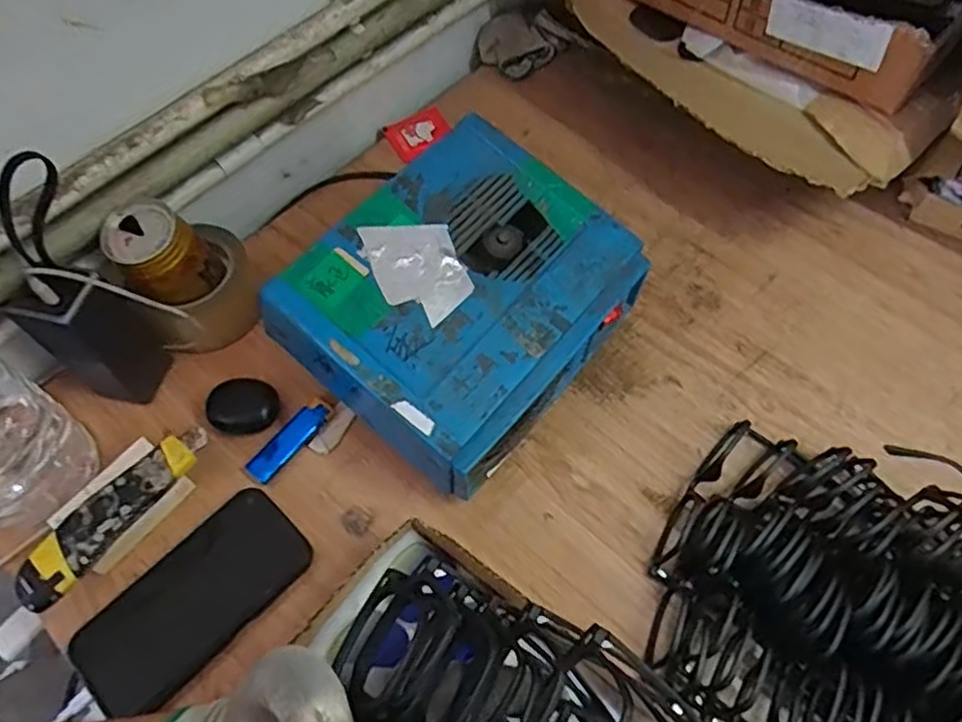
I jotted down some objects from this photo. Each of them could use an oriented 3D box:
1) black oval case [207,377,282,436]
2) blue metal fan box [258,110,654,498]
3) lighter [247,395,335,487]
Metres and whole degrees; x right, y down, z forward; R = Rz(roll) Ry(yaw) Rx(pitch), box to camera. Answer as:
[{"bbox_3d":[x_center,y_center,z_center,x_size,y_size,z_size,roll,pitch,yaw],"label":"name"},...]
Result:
[{"bbox_3d":[-0.197,0.037,0.551,0.055,0.022,0.039,-11,60,-3],"label":"black oval case"},{"bbox_3d":[-0.008,-0.039,0.522,0.180,0.136,0.234,37,68,22],"label":"blue metal fan box"},{"bbox_3d":[-0.155,0.065,0.546,0.024,0.017,0.080,38,69,22],"label":"lighter"}]

